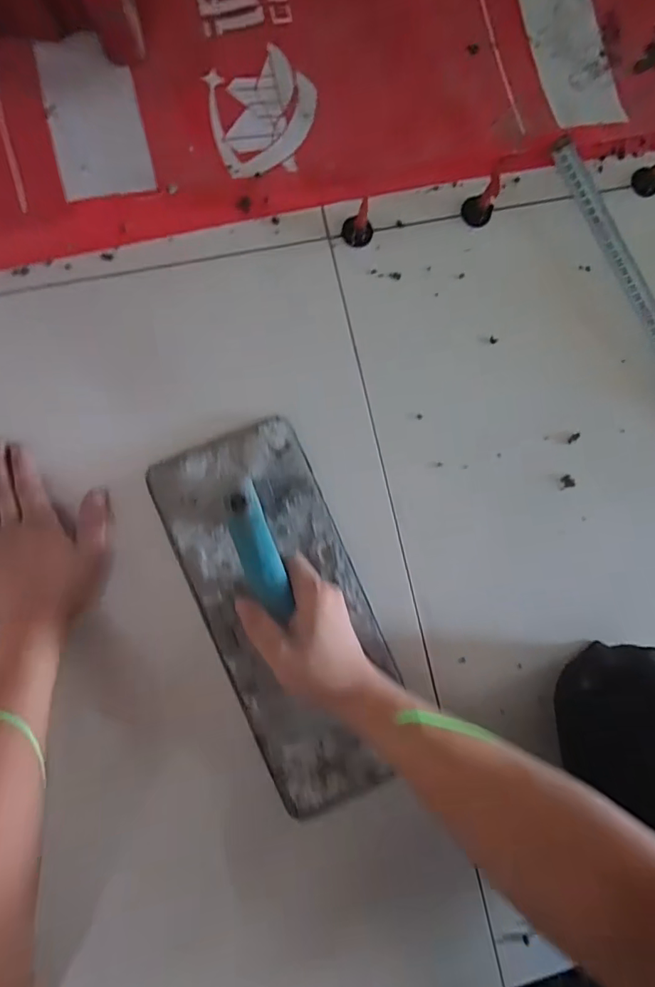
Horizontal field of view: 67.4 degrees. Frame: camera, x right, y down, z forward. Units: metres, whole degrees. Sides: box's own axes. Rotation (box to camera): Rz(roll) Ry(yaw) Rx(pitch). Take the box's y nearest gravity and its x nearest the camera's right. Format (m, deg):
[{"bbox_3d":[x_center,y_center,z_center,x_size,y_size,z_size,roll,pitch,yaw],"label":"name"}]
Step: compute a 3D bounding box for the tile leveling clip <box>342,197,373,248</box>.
[{"bbox_3d":[0.031,-0.258,0.471,0.030,0.037,0.027,18,86,-5],"label":"tile leveling clip"}]

